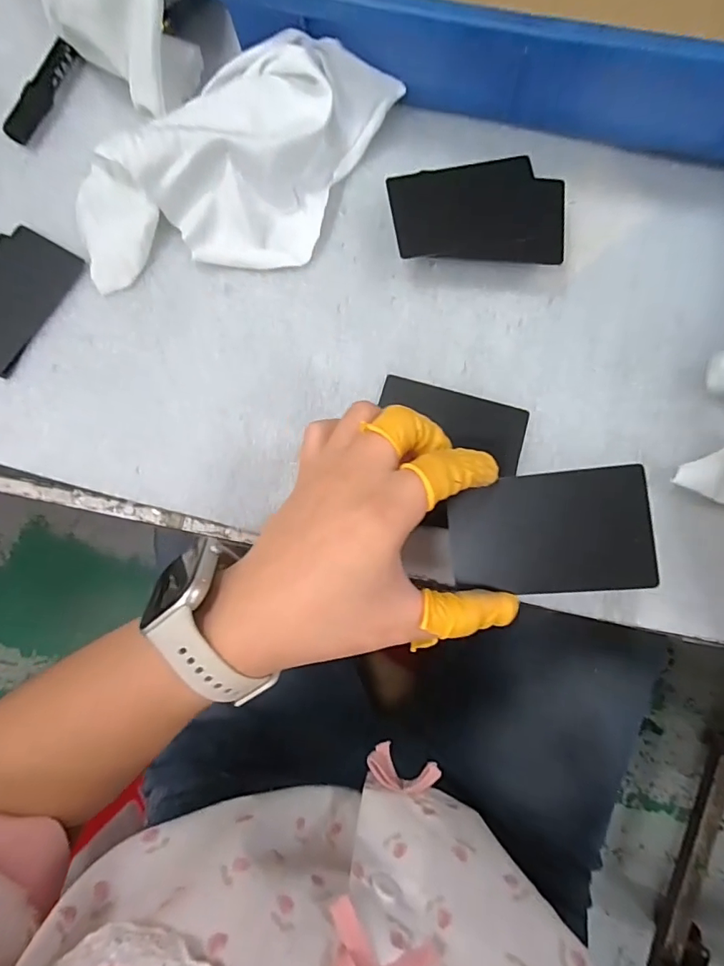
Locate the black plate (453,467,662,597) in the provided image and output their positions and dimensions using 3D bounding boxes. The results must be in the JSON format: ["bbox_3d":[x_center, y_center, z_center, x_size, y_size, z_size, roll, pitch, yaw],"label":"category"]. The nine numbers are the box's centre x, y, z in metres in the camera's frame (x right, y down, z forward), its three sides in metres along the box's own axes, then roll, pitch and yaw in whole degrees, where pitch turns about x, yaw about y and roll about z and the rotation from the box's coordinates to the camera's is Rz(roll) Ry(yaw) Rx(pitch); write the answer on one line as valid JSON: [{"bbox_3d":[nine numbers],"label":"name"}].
[{"bbox_3d":[0.084,0.023,0.226,0.084,0.005,0.054,-7,88,14],"label":"black plate"}]

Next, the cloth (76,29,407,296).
[{"bbox_3d":[-0.076,-0.188,0.292,0.200,0.040,0.114,-9,82,0],"label":"cloth"}]

